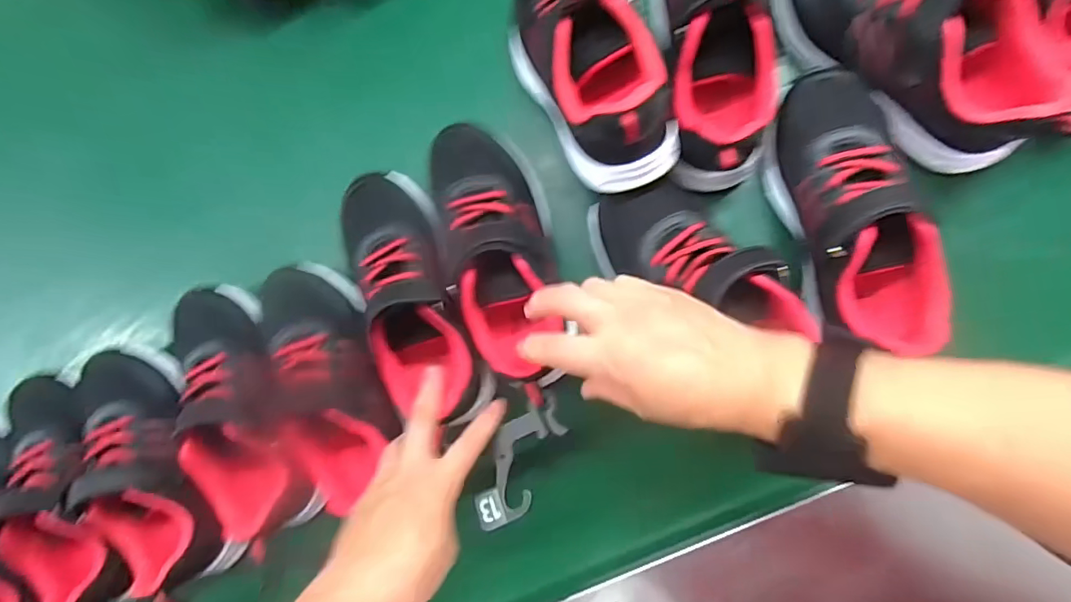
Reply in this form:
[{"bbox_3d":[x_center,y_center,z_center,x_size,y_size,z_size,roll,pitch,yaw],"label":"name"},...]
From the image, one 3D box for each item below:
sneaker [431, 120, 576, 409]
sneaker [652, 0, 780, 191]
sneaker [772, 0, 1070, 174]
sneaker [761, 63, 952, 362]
[{"bbox_3d":[-0.029,-0.035,0.378,0.082,0.082,0.204,-11,83,8],"label":"sneaker"},{"bbox_3d":[0.127,-0.190,0.362,0.081,0.071,0.208,-5,87,8],"label":"sneaker"},{"bbox_3d":[0.258,-0.186,0.348,0.089,0.086,0.210,-35,84,6],"label":"sneaker"},{"bbox_3d":[0.213,-0.065,0.351,0.074,0.093,0.187,-9,87,8],"label":"sneaker"}]

